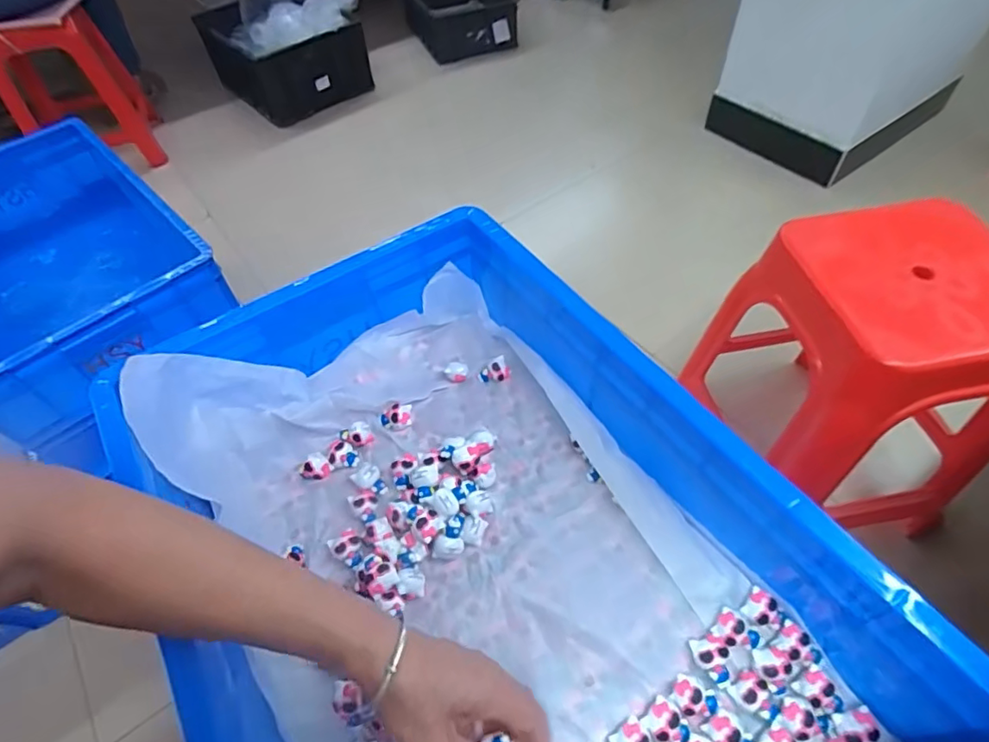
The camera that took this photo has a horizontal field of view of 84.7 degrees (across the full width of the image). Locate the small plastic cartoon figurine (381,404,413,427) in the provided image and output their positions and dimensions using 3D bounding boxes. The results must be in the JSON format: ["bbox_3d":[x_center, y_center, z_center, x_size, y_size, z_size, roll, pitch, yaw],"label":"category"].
[{"bbox_3d":[-0.101,0.046,0.559,0.031,0.021,0.018,-1,53,3],"label":"small plastic cartoon figurine"}]

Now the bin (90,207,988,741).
[{"bbox_3d":[-0.008,0.153,0.413,0.391,0.123,0.613,-30,57,-18],"label":"bin"}]

